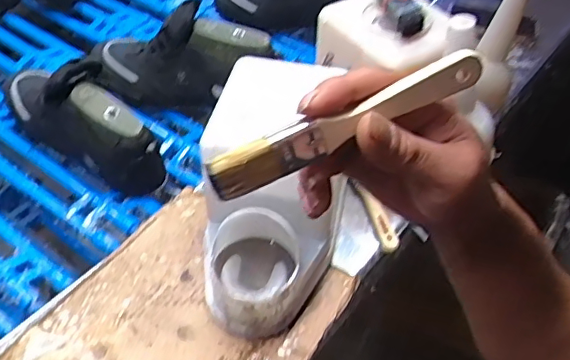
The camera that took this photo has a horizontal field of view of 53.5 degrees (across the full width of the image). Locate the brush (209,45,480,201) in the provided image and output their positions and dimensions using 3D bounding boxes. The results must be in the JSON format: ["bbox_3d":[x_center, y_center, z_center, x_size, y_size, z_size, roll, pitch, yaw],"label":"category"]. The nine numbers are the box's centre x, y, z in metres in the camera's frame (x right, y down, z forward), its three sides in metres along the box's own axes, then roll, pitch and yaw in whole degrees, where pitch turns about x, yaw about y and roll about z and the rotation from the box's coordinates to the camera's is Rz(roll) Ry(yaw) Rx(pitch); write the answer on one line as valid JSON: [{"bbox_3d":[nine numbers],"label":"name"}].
[{"bbox_3d":[0.035,-0.033,0.302,0.158,0.021,0.014,-25,52,-10],"label":"brush"}]

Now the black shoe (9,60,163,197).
[{"bbox_3d":[-0.275,-0.080,0.738,0.272,0.150,0.092,34,54,26],"label":"black shoe"}]

